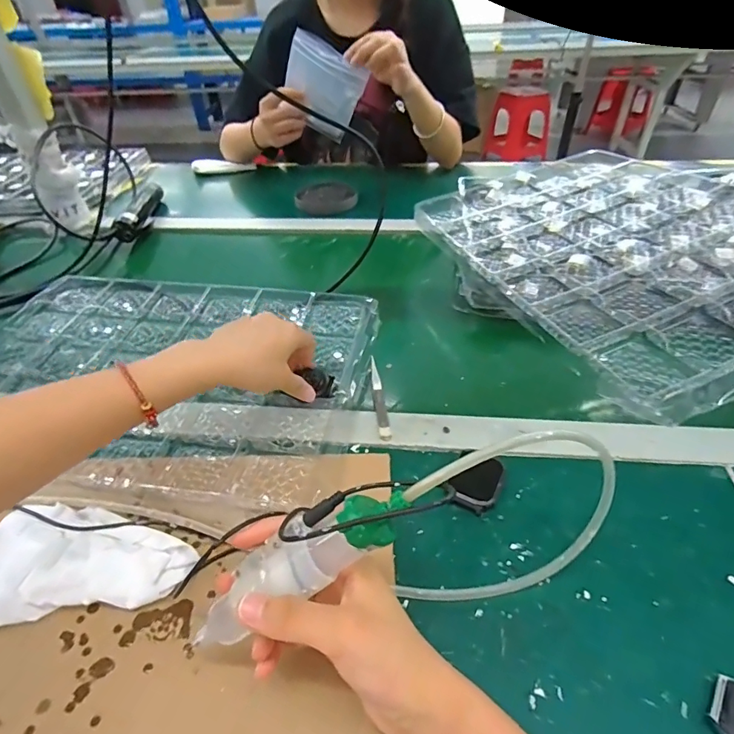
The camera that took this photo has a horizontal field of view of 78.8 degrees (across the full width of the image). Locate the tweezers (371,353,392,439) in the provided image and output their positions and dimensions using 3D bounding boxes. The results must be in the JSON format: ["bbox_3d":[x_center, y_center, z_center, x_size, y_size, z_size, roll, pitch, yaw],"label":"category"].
[{"bbox_3d":[0.011,0.027,0.446,0.010,0.004,0.111,-6,43,-3],"label":"tweezers"}]

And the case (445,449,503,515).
[{"bbox_3d":[0.090,0.092,0.366,0.039,0.013,0.054,18,47,22],"label":"case"}]

